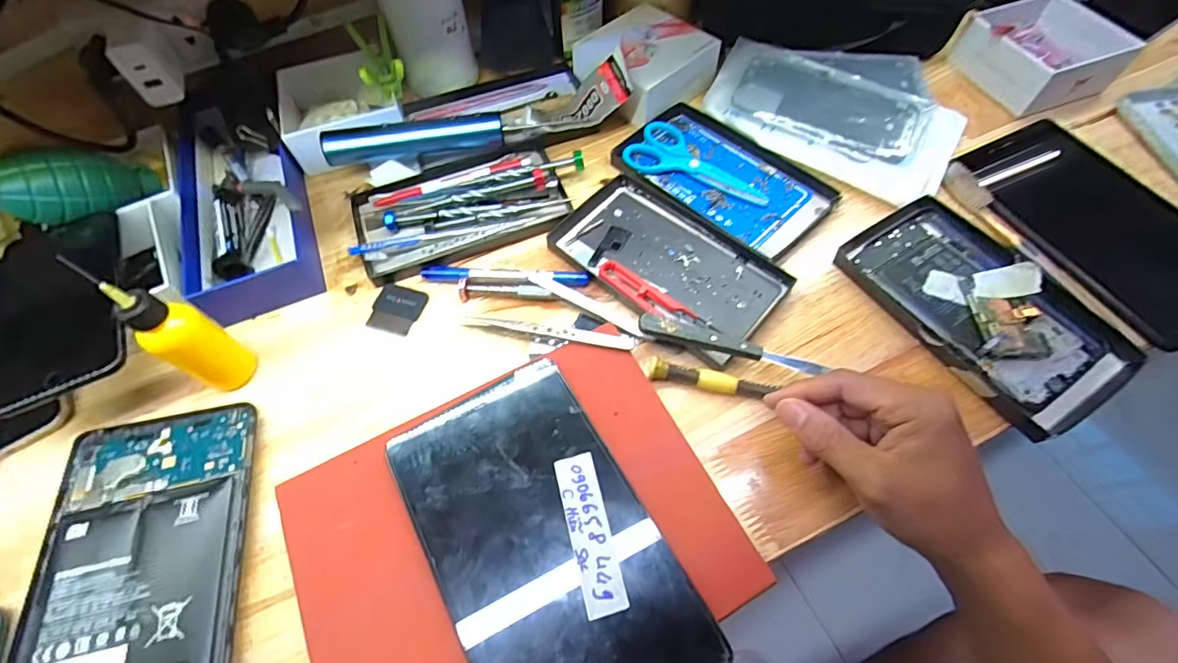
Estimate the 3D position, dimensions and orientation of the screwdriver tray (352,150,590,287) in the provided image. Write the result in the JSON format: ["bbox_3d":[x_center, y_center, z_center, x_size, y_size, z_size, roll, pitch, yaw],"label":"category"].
[{"bbox_3d":[-0.103,-0.114,0.432,0.200,0.032,0.102,-19,62,-8],"label":"screwdriver tray"}]

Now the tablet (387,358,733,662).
[{"bbox_3d":[-0.026,0.123,0.292,0.120,0.014,0.207,-28,64,-13],"label":"tablet"}]

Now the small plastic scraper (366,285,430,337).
[{"bbox_3d":[-0.151,-0.017,0.393,0.039,0.005,0.040,11,62,9],"label":"small plastic scraper"}]

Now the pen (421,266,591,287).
[{"bbox_3d":[-0.066,-0.045,0.390,0.131,0.009,0.015,4,61,5],"label":"pen"}]

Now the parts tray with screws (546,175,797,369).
[{"bbox_3d":[0.059,-0.054,0.402,0.177,0.018,0.114,36,69,20],"label":"parts tray with screws"}]

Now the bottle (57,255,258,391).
[{"bbox_3d":[-0.263,0.001,0.321,0.030,0.123,0.036,-30,64,-13],"label":"bottle"}]

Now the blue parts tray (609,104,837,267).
[{"bbox_3d":[0.116,-0.138,0.441,0.176,0.016,0.101,40,70,21],"label":"blue parts tray"}]

